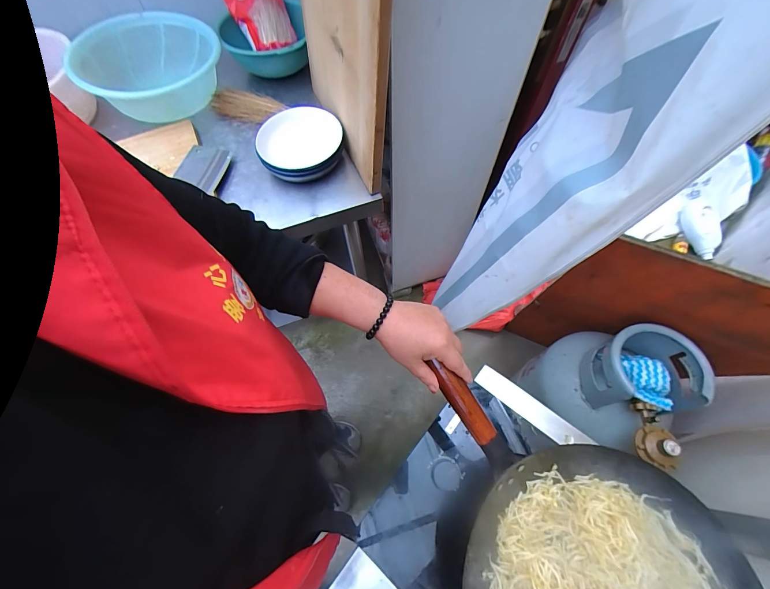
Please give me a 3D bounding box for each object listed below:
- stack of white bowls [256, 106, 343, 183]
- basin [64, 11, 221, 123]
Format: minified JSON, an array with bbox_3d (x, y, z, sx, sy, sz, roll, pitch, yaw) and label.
[{"bbox_3d":[-0.201,-0.356,0.780,0.194,0.064,0.207,-12,64,-4],"label":"stack of white bowls"},{"bbox_3d":[-0.622,-0.635,0.890,0.370,0.113,0.293,25,67,14],"label":"basin"}]

